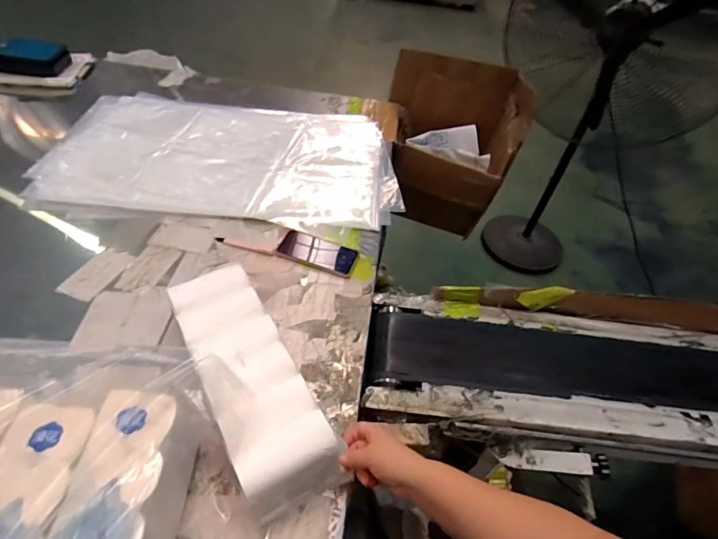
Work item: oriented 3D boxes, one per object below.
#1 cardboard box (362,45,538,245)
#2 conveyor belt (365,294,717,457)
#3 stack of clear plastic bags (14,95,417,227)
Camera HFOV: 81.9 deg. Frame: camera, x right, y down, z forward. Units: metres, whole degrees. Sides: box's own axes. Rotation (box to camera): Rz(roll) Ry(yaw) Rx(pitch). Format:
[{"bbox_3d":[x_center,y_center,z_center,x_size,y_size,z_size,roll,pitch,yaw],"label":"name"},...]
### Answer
[{"bbox_3d":[0.263,-0.391,1.327,0.436,0.426,0.285,14,49,5],"label":"cardboard box"},{"bbox_3d":[0.995,0.242,0.754,1.984,0.135,0.284,7,48,0],"label":"conveyor belt"},{"bbox_3d":[-0.335,-0.296,1.074,0.852,0.032,0.489,1,49,-6],"label":"stack of clear plastic bags"}]

